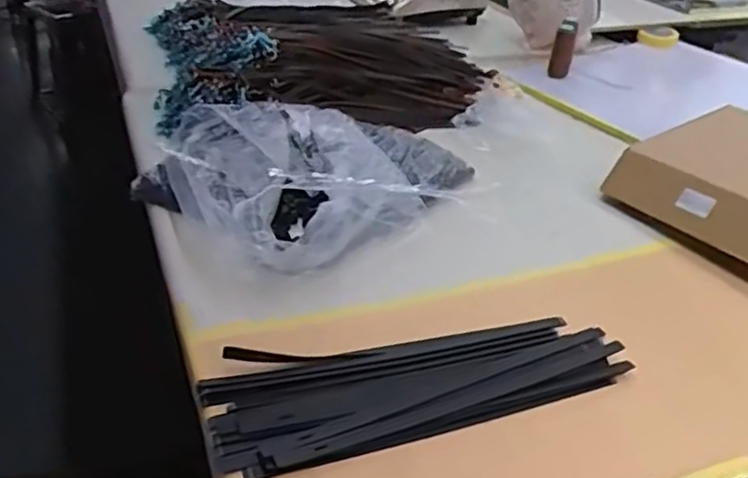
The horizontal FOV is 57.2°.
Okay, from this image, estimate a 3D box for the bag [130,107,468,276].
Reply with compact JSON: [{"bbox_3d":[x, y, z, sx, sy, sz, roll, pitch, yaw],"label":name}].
[{"bbox_3d":[-0.091,-0.116,1.041,0.454,0.091,0.404,-23,41,-36],"label":"bag"}]

